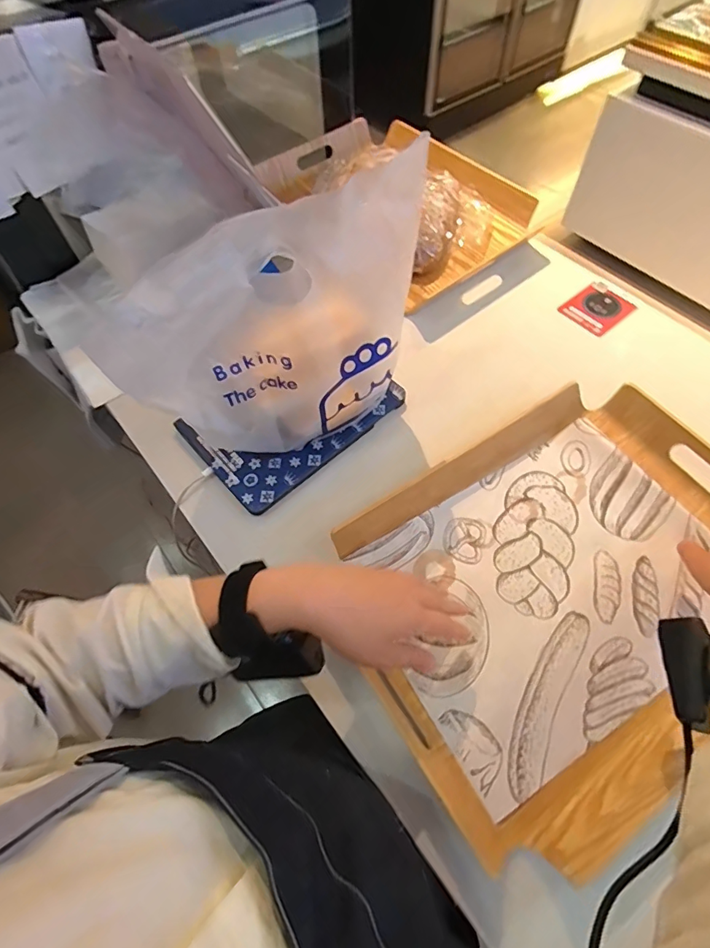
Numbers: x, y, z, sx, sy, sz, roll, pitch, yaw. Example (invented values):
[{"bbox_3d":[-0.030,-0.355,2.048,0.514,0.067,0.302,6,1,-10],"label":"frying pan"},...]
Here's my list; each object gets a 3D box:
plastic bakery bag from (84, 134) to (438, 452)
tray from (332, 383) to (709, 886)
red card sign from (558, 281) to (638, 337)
[{"bbox_3d":[-0.061,-0.121,0.438,0.291,0.234,0.072,-33,68,-20],"label":"plastic bakery bag"},{"bbox_3d":[0.208,0.100,0.456,0.424,0.066,0.321,-28,66,-18],"label":"tray"},{"bbox_3d":[0.348,-0.237,0.669,0.090,0.005,0.075,-37,66,-15],"label":"red card sign"}]

